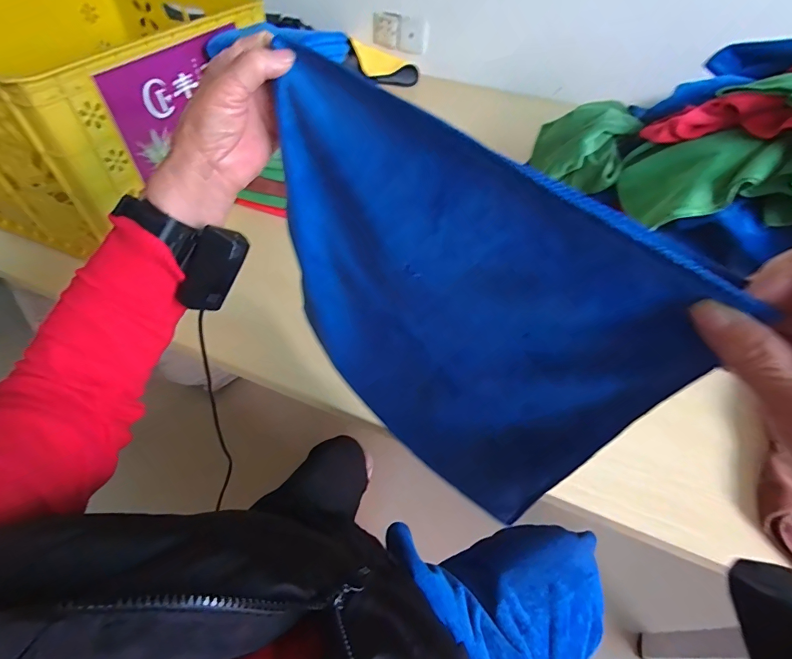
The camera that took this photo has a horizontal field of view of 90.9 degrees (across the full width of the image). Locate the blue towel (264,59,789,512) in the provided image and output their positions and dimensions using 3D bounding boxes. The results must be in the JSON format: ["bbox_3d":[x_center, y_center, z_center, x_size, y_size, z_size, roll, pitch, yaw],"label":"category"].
[{"bbox_3d":[0.021,-0.010,0.317,0.069,0.270,0.311,-33,60,-26],"label":"blue towel"}]

